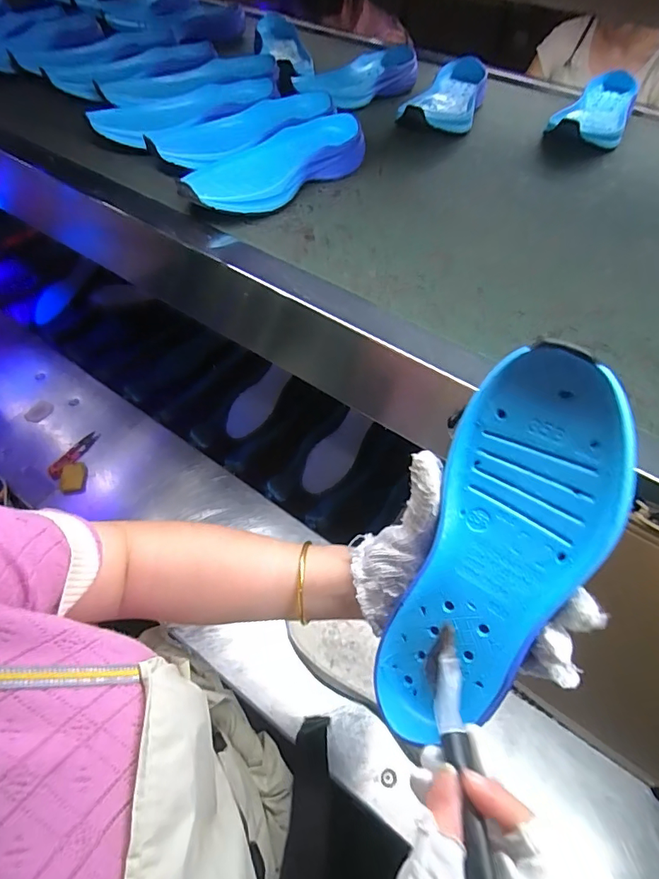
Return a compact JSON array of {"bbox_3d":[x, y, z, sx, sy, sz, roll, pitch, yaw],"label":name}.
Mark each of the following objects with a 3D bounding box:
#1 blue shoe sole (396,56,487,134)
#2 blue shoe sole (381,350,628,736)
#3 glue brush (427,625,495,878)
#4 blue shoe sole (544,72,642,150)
[{"bbox_3d":[0.180,-0.507,0.690,0.092,0.055,0.235,20,53,12],"label":"blue shoe sole"},{"bbox_3d":[0.091,0.068,0.261,0.084,0.230,0.027,23,16,16],"label":"blue shoe sole"},{"bbox_3d":[0.068,0.176,0.222,0.014,0.018,0.159,0,45,-3],"label":"glue brush"},{"bbox_3d":[0.398,-0.485,0.684,0.092,0.050,0.243,27,55,17],"label":"blue shoe sole"}]

